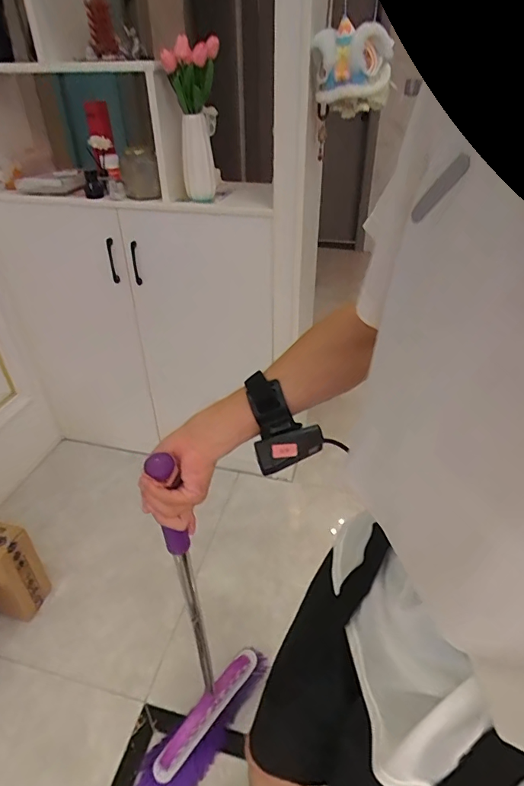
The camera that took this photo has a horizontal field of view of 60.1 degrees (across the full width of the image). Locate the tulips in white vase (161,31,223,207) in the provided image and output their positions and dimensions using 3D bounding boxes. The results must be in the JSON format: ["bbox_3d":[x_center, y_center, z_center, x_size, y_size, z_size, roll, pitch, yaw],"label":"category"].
[{"bbox_3d":[-0.164,-0.658,1.111,0.122,0.328,0.126,-6,36,-8],"label":"tulips in white vase"}]

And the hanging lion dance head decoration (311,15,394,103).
[{"bbox_3d":[0.186,-0.687,0.943,0.146,0.129,0.093,16,37,20],"label":"hanging lion dance head decoration"}]

